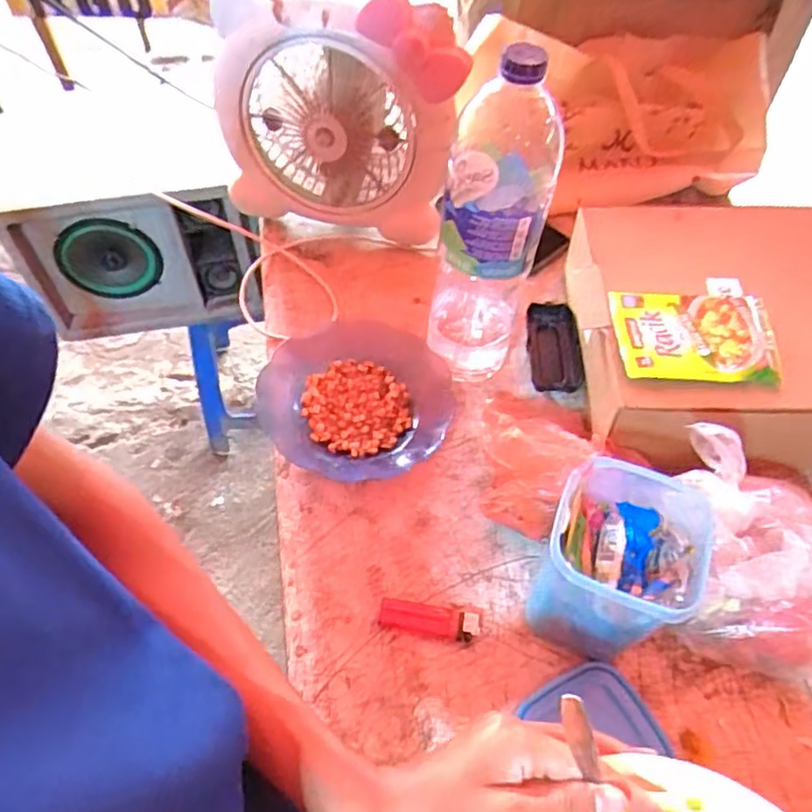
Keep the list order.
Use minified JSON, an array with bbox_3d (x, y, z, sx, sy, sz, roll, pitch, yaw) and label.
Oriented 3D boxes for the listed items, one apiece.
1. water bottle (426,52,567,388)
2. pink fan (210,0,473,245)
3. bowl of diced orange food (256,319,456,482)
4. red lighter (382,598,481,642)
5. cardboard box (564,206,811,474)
[{"bbox_3d":[0.071,-0.144,0.566,0.086,0.311,0.090,11,55,6],"label":"water bottle"},{"bbox_3d":[-0.074,-0.315,0.698,0.256,0.228,0.101,9,58,3],"label":"pink fan"},{"bbox_3d":[-0.050,-0.008,0.627,0.185,0.053,0.175,1,55,-1],"label":"bowl of diced orange food"},{"bbox_3d":[0.019,0.174,0.526,0.079,0.014,0.024,7,55,3],"label":"red lighter"},{"bbox_3d":[0.304,-0.073,0.642,0.271,0.118,0.271,4,57,-1],"label":"cardboard box"}]

